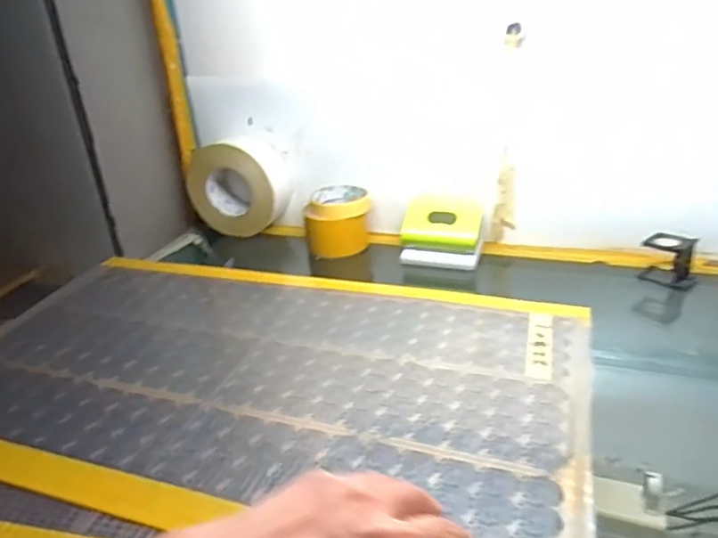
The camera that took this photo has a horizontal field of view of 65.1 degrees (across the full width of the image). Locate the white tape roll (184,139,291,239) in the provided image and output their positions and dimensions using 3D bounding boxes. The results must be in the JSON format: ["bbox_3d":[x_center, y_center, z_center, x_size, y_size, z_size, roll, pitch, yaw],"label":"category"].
[{"bbox_3d":[-0.180,-0.118,0.832,0.140,0.134,0.060,6,29,19],"label":"white tape roll"}]

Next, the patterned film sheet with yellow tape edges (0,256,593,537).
[{"bbox_3d":[-0.109,0.095,0.559,0.628,0.012,0.372,6,29,19],"label":"patterned film sheet with yellow tape edges"}]

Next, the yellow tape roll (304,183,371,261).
[{"bbox_3d":[-0.029,-0.067,0.796,0.086,0.081,0.086,-6,27,-4],"label":"yellow tape roll"}]

